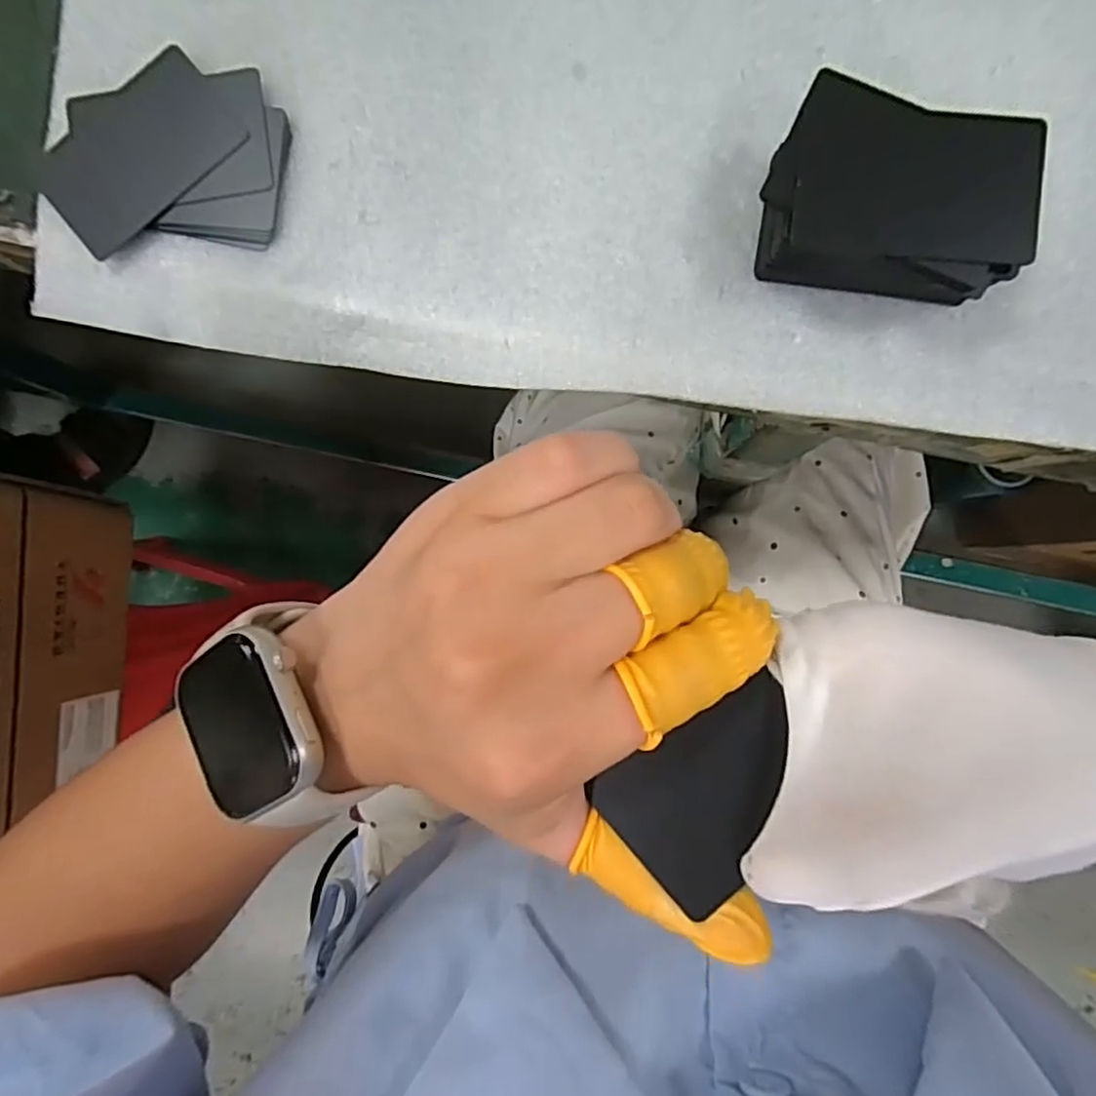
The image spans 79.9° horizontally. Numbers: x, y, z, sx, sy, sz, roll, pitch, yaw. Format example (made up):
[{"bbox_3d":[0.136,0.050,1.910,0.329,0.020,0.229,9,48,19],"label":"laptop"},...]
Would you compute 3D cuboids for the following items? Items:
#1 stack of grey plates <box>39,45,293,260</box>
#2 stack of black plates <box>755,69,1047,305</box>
[{"bbox_3d":[-0.164,-0.167,0.280,0.104,0.006,0.079,-4,89,2],"label":"stack of grey plates"},{"bbox_3d":[0.130,-0.131,0.253,0.095,0.037,0.066,17,90,3],"label":"stack of black plates"}]

